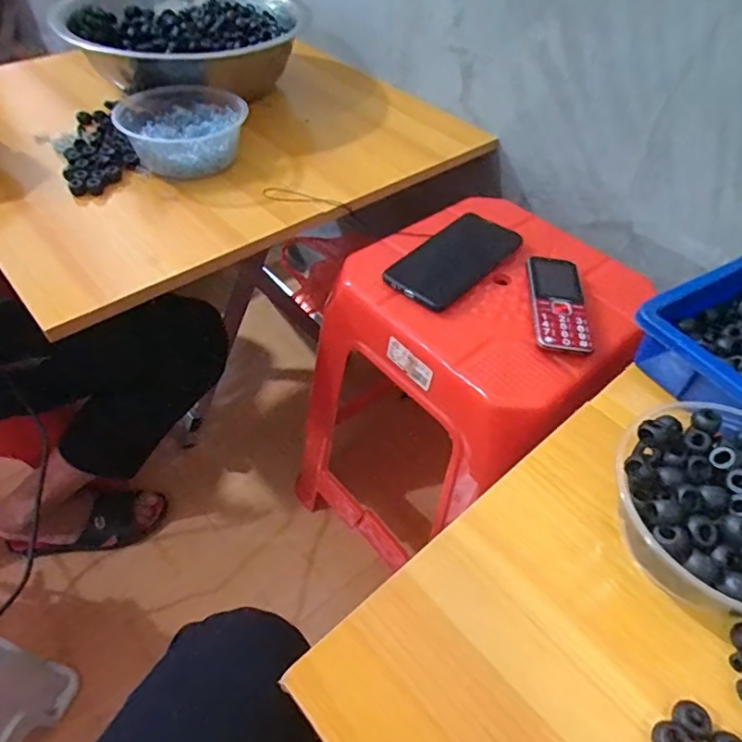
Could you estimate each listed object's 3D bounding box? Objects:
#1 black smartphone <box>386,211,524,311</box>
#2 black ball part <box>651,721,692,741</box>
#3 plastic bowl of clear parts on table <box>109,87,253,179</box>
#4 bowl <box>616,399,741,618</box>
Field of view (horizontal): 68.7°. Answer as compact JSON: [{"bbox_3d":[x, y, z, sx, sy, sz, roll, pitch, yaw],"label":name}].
[{"bbox_3d":[0.093,-0.125,0.584,0.079,0.014,0.173,34,55,23],"label":"black smartphone"},{"bbox_3d":[0.154,0.190,0.278,0.015,0.012,0.018,-8,50,-10],"label":"black ball part"},{"bbox_3d":[-0.212,-0.274,0.631,0.138,0.066,0.142,2,49,-2],"label":"plastic bowl of clear parts on table"},{"bbox_3d":[0.210,0.086,0.330,0.126,0.067,0.120,2,49,-2],"label":"bowl"}]

